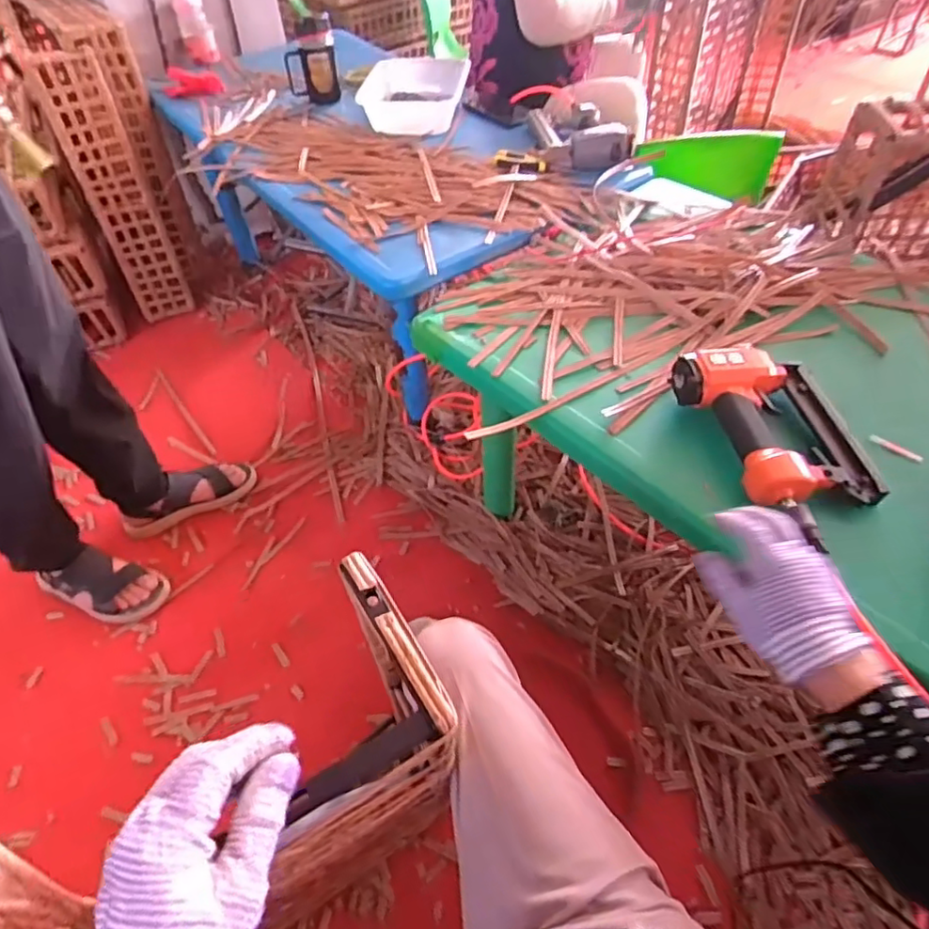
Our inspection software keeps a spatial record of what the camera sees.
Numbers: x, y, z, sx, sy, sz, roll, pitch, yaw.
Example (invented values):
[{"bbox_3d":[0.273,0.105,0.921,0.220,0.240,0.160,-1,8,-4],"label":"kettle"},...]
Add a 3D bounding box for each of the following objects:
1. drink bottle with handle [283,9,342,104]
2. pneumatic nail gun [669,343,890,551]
[{"bbox_3d":[-0.347,-0.911,1.349,0.116,0.152,0.088,-12,51,-7],"label":"drink bottle with handle"},{"bbox_3d":[0.332,-0.048,0.638,0.143,0.049,0.208,-8,49,-3],"label":"pneumatic nail gun"}]

